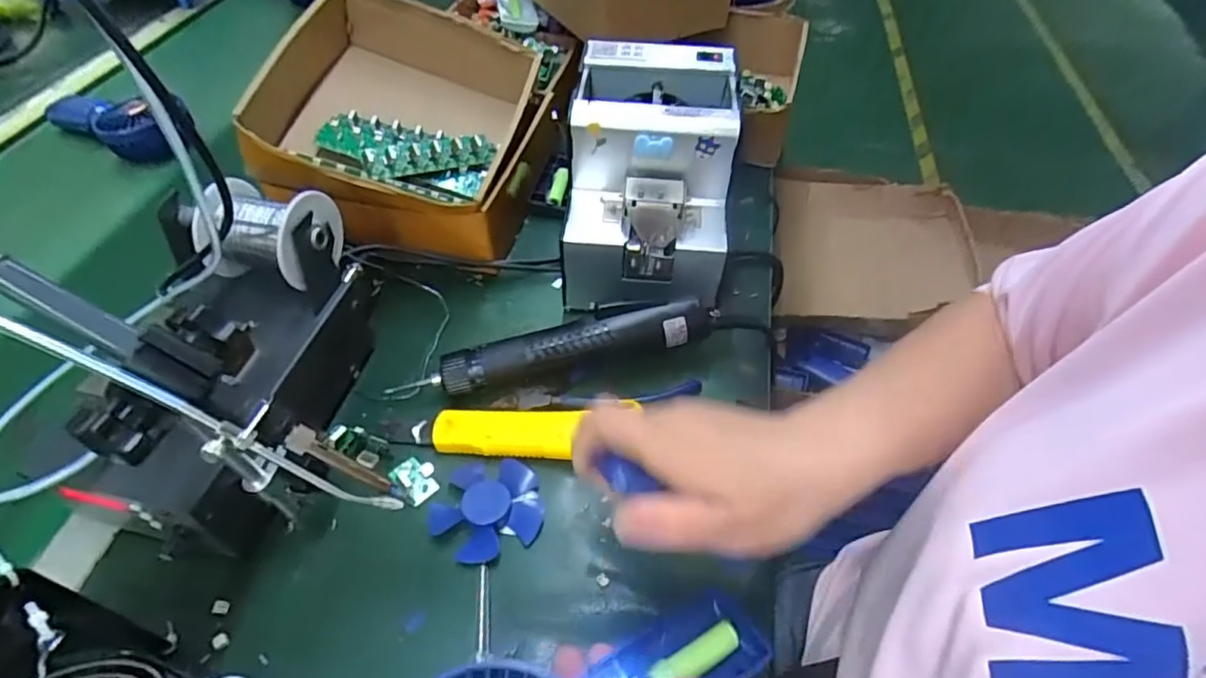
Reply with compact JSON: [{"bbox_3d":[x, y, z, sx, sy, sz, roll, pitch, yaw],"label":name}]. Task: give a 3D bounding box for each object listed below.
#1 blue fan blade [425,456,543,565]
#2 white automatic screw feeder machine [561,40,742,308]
[{"bbox_3d":[-0.076,0.106,0.387,0.067,0.011,0.069,0,49,0],"label":"blue fan blade"},{"bbox_3d":[0.039,-0.136,0.491,0.122,0.130,0.170,6,49,5],"label":"white automatic screw feeder machine"}]

